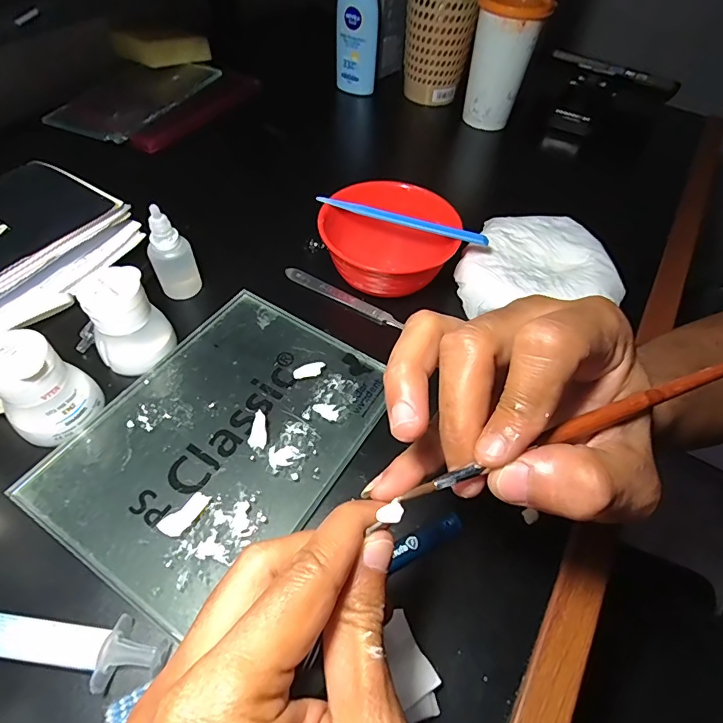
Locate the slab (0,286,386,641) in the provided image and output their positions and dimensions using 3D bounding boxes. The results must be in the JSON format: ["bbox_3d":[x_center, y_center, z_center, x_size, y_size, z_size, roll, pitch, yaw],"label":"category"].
[{"bbox_3d":[-0.085,0.042,0.286,0.149,0.009,0.199,30,56,16],"label":"slab"}]

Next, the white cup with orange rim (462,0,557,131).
[{"bbox_3d":[0.161,-0.352,0.525,0.068,0.127,0.072,2,53,-3],"label":"white cup with orange rim"}]

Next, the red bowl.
[{"bbox_3d":[0.021,-0.095,0.370,0.105,0.053,0.103,2,53,-3],"label":"red bowl"}]

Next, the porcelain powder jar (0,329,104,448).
[{"bbox_3d":[-0.193,0.013,0.267,0.049,0.056,0.045,2,53,-3],"label":"porcelain powder jar"}]

